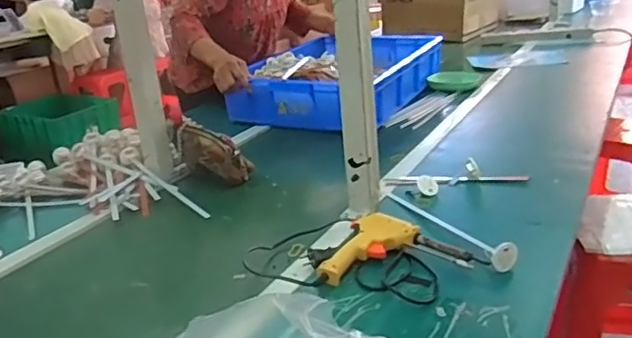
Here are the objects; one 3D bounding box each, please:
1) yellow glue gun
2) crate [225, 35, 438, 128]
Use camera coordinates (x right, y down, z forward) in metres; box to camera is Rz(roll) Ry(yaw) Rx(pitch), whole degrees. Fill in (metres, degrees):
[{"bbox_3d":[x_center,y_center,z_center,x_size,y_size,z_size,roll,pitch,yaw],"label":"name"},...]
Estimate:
[{"bbox_3d":[0.096,0.104,0.806,0.203,0.041,0.129,-6,21,-2],"label":"yellow glue gun"},{"bbox_3d":[0.081,-0.260,1.631,0.381,0.133,0.594,6,24,28],"label":"crate"}]

